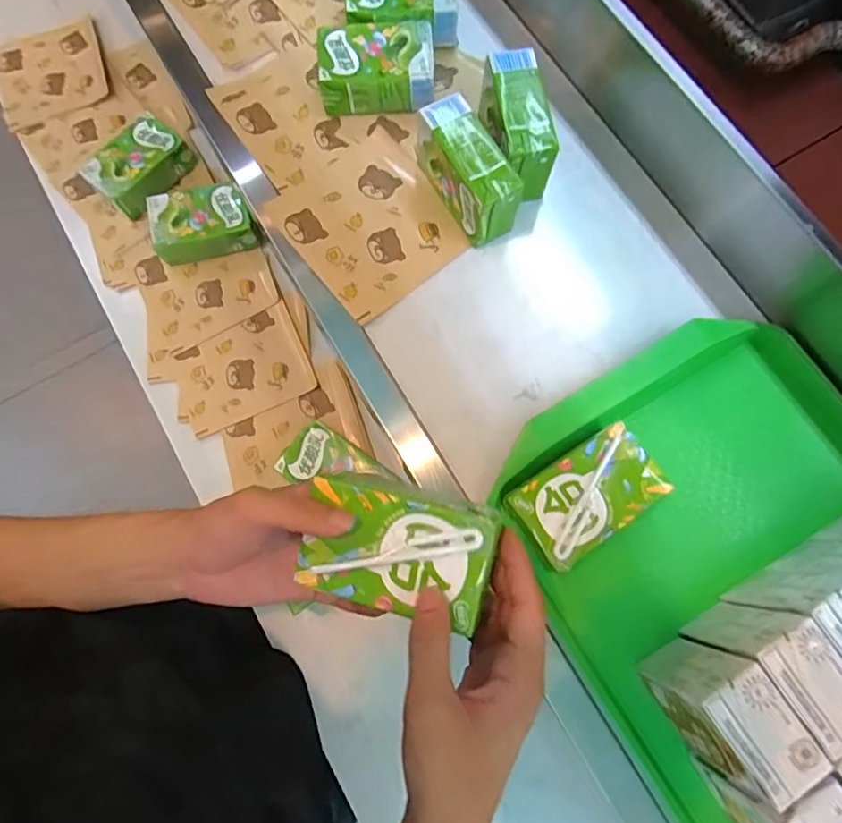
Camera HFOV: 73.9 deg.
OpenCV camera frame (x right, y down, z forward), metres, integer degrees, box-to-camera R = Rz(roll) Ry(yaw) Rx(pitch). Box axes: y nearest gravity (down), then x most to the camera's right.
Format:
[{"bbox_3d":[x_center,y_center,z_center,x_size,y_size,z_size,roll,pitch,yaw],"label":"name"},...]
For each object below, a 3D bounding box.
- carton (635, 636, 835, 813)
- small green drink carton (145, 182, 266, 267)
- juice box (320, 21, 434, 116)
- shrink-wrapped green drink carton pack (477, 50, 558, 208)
[{"bbox_3d":[0.189,0.190,0.357,0.043,0.103,0.072,-30,77,-6],"label":"carton"},{"bbox_3d":[-0.242,-0.212,0.629,0.113,0.042,0.070,-10,76,-1],"label":"small green drink carton"},{"bbox_3d":[-0.042,-0.323,0.534,0.105,0.046,0.074,-2,76,1],"label":"juice box"},{"bbox_3d":[0.085,-0.252,0.494,0.046,0.054,0.110,-9,76,-1],"label":"shrink-wrapped green drink carton pack"}]

